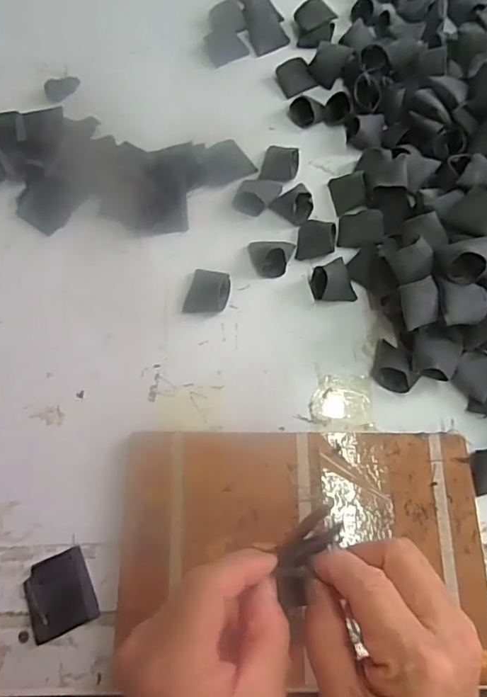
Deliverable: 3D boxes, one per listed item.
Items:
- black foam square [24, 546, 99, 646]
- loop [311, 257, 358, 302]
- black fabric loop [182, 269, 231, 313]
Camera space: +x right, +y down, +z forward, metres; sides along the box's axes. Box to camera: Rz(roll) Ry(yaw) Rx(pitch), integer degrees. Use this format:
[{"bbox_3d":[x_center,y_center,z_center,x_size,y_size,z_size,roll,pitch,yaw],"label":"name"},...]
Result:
[{"bbox_3d":[-0.138,0.182,0.388,0.048,0.007,0.053,-23,71,-8],"label":"black foam square"},{"bbox_3d":[0.083,-0.063,0.478,0.036,0.027,0.039,-14,70,-5],"label":"loop"},{"bbox_3d":[-0.032,-0.050,0.477,0.035,0.015,0.040,15,70,5],"label":"black fabric loop"}]

